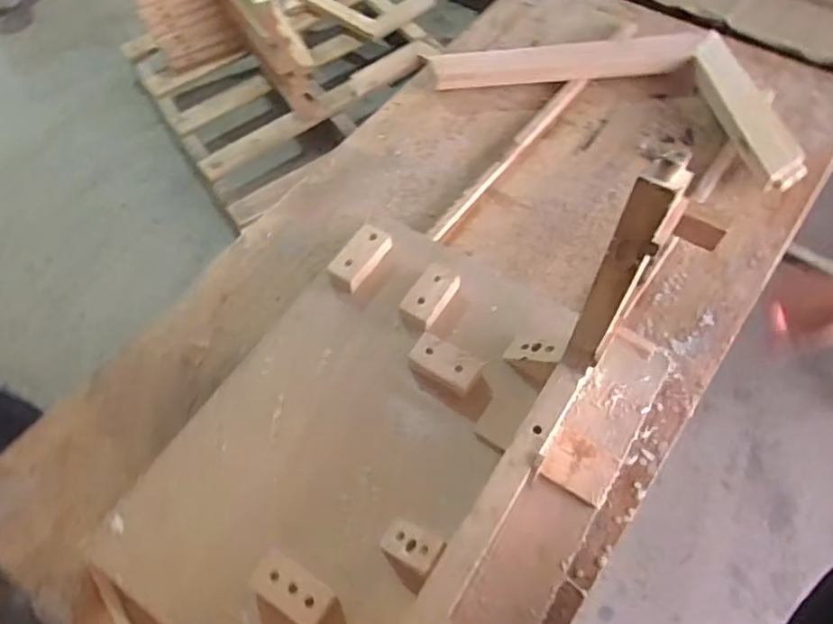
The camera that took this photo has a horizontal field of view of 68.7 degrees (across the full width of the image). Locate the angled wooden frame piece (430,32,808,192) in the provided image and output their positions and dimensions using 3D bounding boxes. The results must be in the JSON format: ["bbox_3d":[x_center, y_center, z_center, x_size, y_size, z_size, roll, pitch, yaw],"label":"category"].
[{"bbox_3d":[0.325,-0.370,0.941,0.526,0.056,0.274,21,63,14],"label":"angled wooden frame piece"}]

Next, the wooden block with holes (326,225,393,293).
[{"bbox_3d":[-0.070,-0.068,0.750,0.038,0.023,0.089,32,66,19],"label":"wooden block with holes"}]

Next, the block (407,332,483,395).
[{"bbox_3d":[0.032,0.058,0.691,0.075,0.022,0.045,28,65,17],"label":"block"}]

